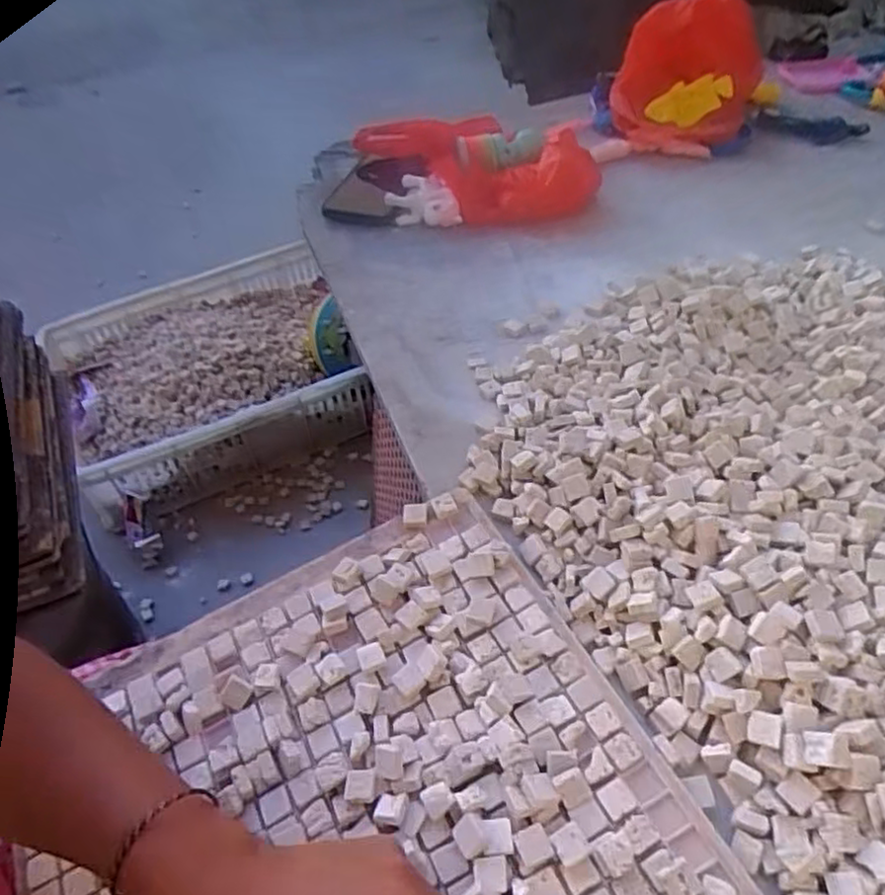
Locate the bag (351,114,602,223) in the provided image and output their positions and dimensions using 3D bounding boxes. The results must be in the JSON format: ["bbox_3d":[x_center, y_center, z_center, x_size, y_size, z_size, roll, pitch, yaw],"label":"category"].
[{"bbox_3d":[0.030,-0.315,0.775,0.283,0.049,0.128,13,50,15],"label":"bag"}]

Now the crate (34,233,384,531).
[{"bbox_3d":[-0.371,-0.134,1.174,0.477,0.192,0.386,-21,50,-14],"label":"crate"}]

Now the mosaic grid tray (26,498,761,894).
[{"bbox_3d":[-0.039,0.206,0.350,0.312,0.035,0.340,-22,52,-16],"label":"mosaic grid tray"}]

